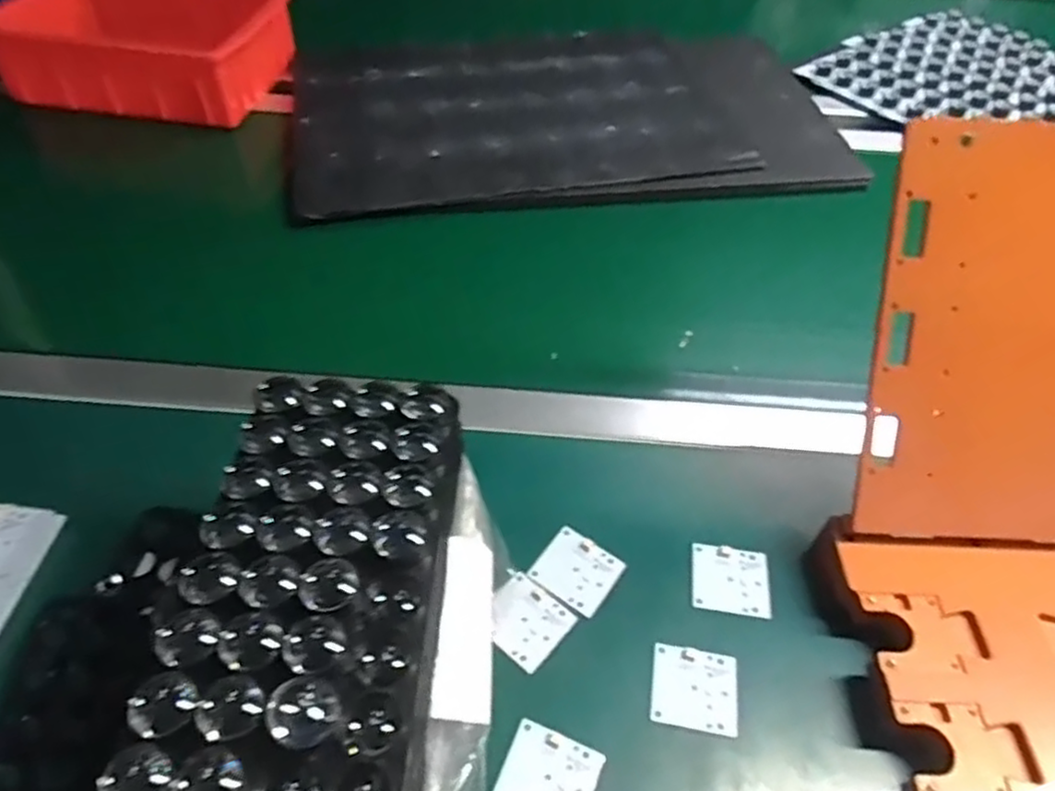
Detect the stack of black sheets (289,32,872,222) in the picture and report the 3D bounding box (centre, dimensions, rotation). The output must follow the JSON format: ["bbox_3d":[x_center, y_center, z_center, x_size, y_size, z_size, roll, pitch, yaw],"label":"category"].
[{"bbox_3d":[0.044,-0.341,0.807,0.600,0.024,0.394,-3,49,-4],"label":"stack of black sheets"}]

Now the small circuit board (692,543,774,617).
[{"bbox_3d":[0.130,0.118,0.444,0.048,0.009,0.044,7,49,4],"label":"small circuit board"}]

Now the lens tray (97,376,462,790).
[{"bbox_3d":[-0.091,0.085,0.295,0.107,0.062,0.192,2,49,0],"label":"lens tray"}]

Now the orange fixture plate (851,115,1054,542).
[{"bbox_3d":[0.281,-0.030,0.391,0.161,0.232,0.010,2,12,2],"label":"orange fixture plate"}]

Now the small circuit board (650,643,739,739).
[{"bbox_3d":[0.096,0.168,0.398,0.048,0.005,0.044,9,50,6],"label":"small circuit board"}]

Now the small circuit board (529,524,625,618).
[{"bbox_3d":[0.031,0.112,0.444,0.048,0.005,0.045,29,54,21],"label":"small circuit board"}]

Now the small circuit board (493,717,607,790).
[{"bbox_3d":[0.011,0.202,0.366,0.048,0.004,0.045,19,51,14],"label":"small circuit board"}]

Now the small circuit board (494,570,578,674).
[{"bbox_3d":[-0.001,0.136,0.421,0.047,0.005,0.045,34,56,25],"label":"small circuit board"}]

